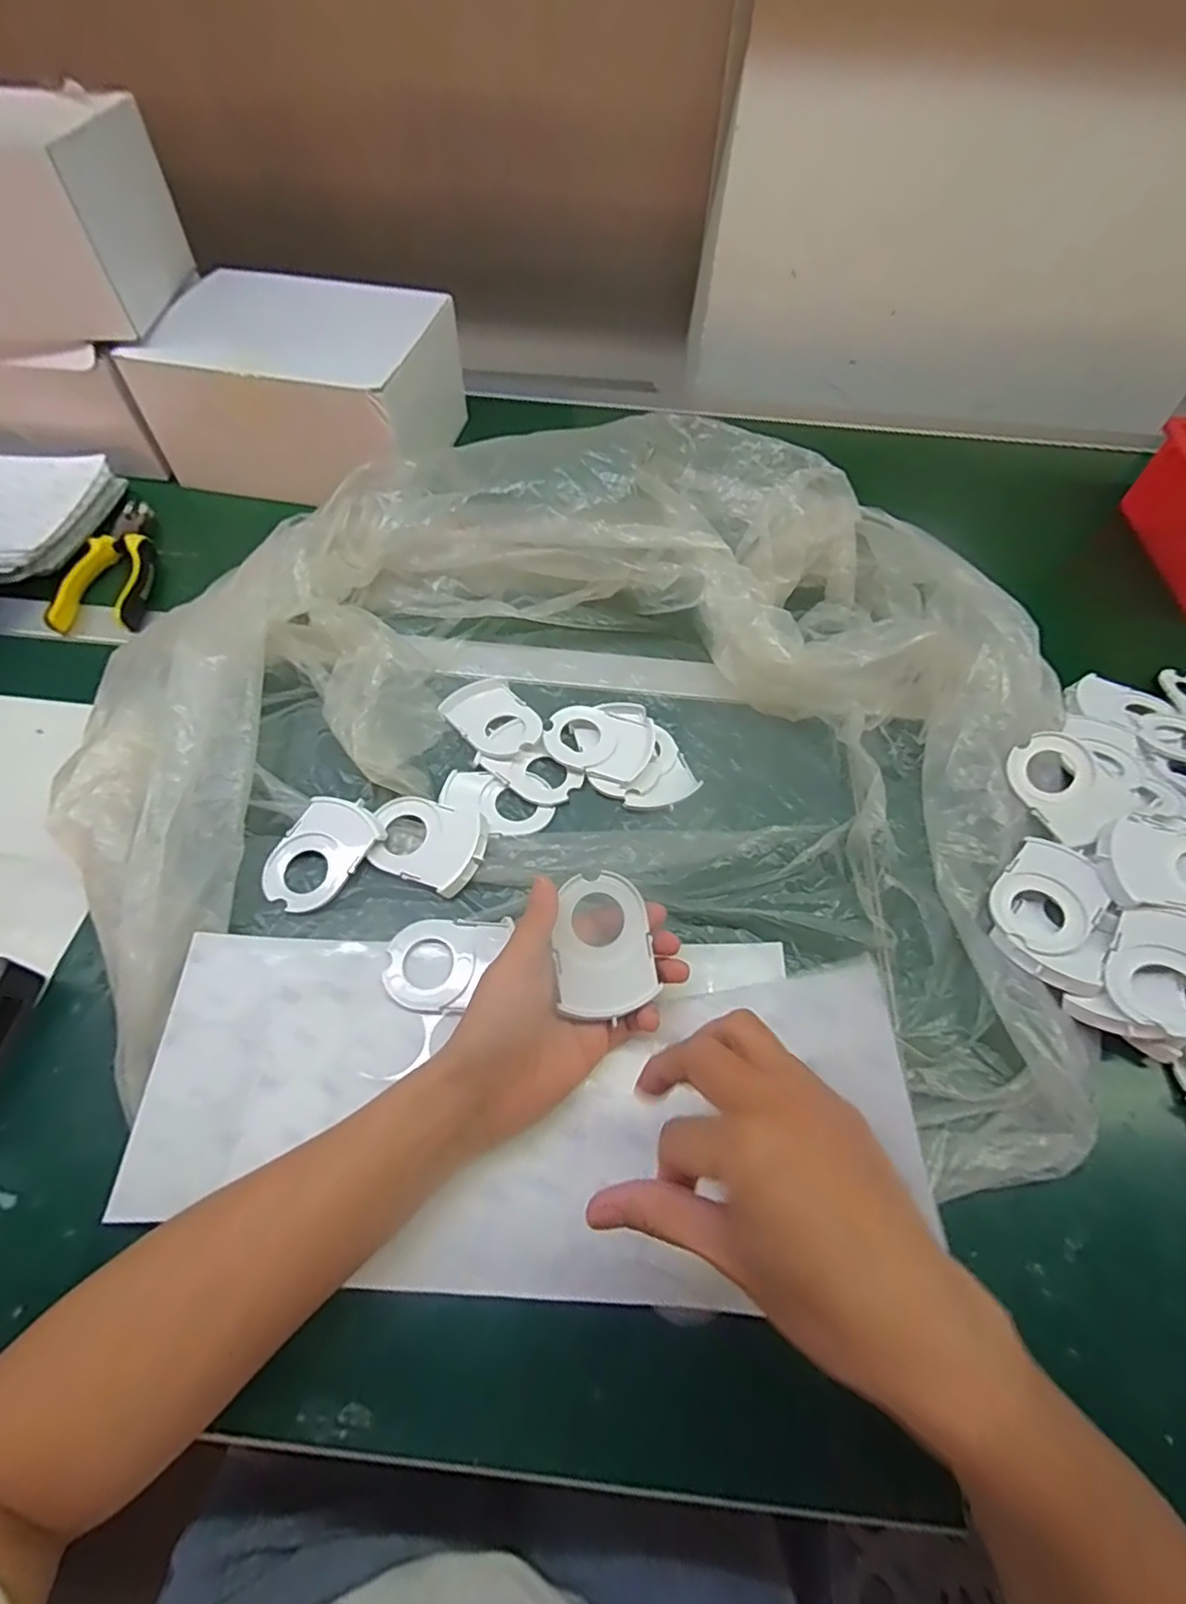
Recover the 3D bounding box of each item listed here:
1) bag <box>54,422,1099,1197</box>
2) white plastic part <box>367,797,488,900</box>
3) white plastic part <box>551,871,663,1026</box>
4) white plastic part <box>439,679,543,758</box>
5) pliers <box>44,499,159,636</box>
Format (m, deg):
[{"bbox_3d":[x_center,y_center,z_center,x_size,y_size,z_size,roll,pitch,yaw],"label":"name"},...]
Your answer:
[{"bbox_3d":[-0.004,-0.064,0.435,0.610,0.104,0.500,6,57,2],"label":"bag"},{"bbox_3d":[-0.110,0.026,0.419,0.075,0.014,0.055,17,58,8],"label":"white plastic part"},{"bbox_3d":[0.005,0.079,0.354,0.051,0.004,0.075,-9,81,-10],"label":"white plastic part"},{"bbox_3d":[-0.075,-0.063,0.482,0.053,0.007,0.076,-36,65,-22],"label":"white plastic part"},{"bbox_3d":[-0.423,-0.206,0.557,0.065,0.017,0.170,-11,58,-9],"label":"pliers"}]

